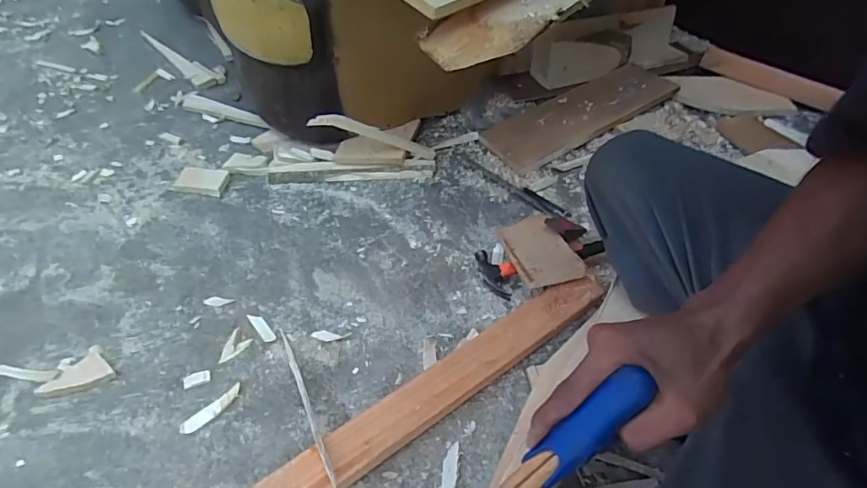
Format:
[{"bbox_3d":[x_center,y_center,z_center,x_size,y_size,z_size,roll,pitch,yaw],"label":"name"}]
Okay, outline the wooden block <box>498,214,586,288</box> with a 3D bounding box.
[{"bbox_3d":[0.180,0.007,0.842,0.096,0.020,0.163,-13,41,-12],"label":"wooden block"}]

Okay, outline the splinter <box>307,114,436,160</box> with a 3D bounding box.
[{"bbox_3d":[-0.120,-0.224,1.015,0.267,0.034,0.028,13,46,-23],"label":"splinter"}]

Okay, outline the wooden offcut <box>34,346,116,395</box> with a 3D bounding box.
[{"bbox_3d":[-0.523,0.196,0.715,0.067,0.014,0.088,36,57,25],"label":"wooden offcut"}]

